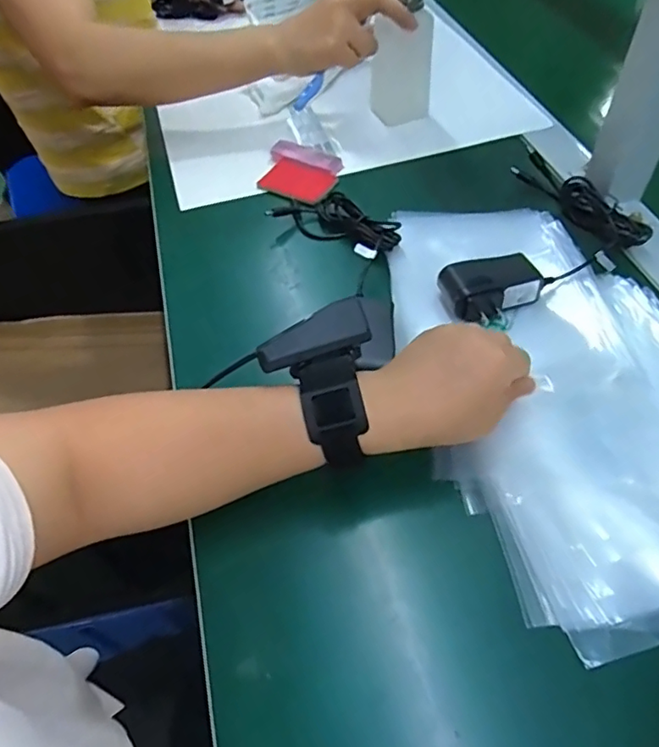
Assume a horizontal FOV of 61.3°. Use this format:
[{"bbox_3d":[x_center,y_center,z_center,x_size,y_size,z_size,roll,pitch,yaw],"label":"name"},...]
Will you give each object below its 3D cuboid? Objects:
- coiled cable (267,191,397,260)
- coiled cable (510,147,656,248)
[{"bbox_3d":[0.006,-0.140,0.515,0.124,0.023,0.054,35,62,26],"label":"coiled cable"},{"bbox_3d":[0.232,-0.161,0.510,0.039,0.025,0.134,-29,56,-17],"label":"coiled cable"}]

